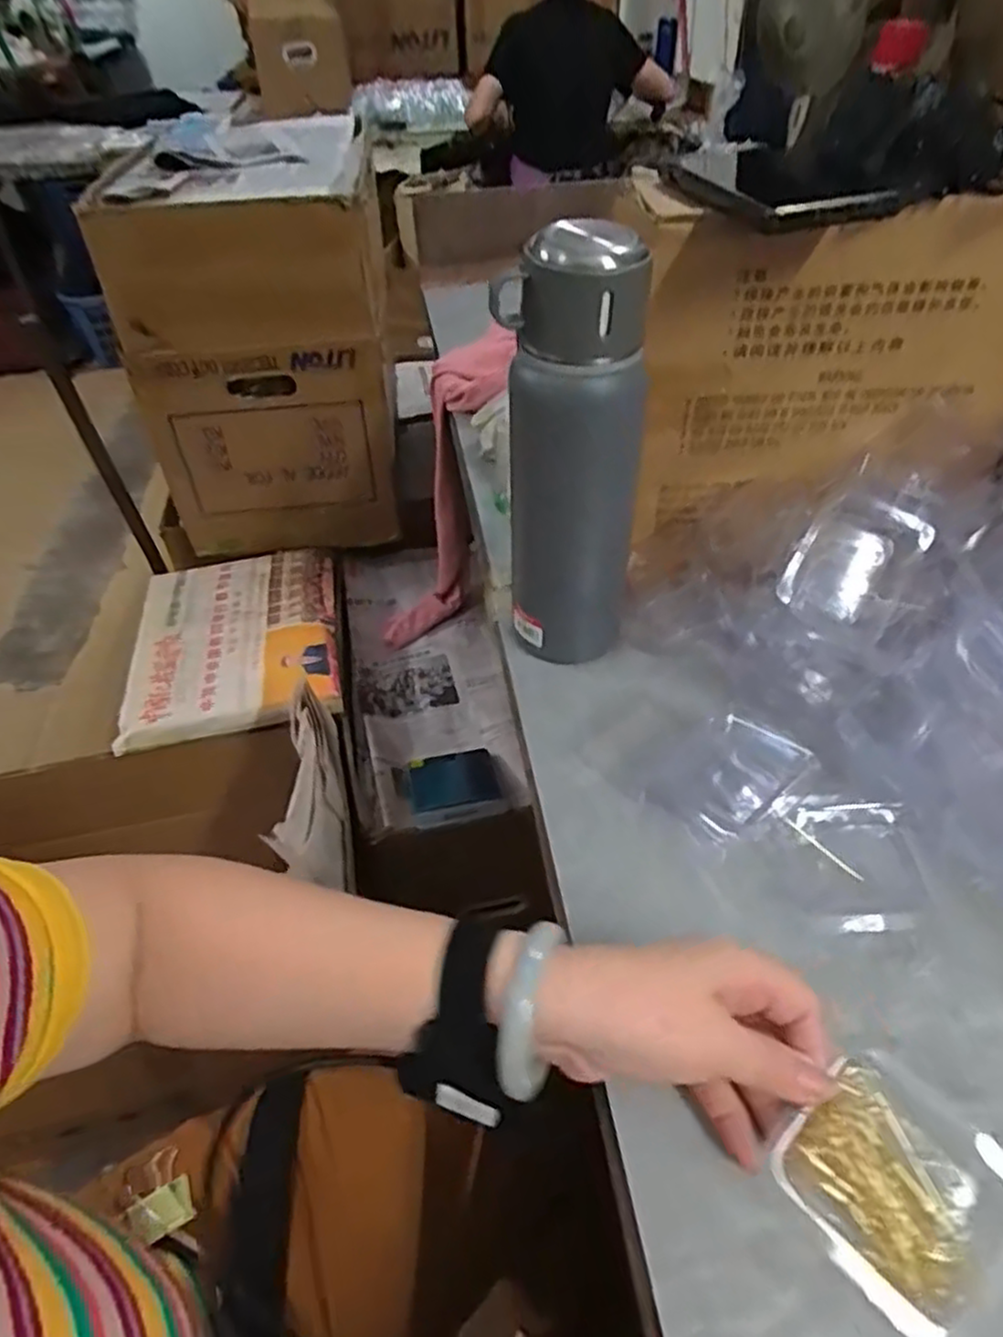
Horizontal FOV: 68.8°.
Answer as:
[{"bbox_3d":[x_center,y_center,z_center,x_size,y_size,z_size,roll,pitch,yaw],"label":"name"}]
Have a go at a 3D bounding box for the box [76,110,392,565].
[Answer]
[{"bbox_3d":[-0.329,-0.431,1.051,0.334,0.466,0.282,-2,42,-4],"label":"box"}]

